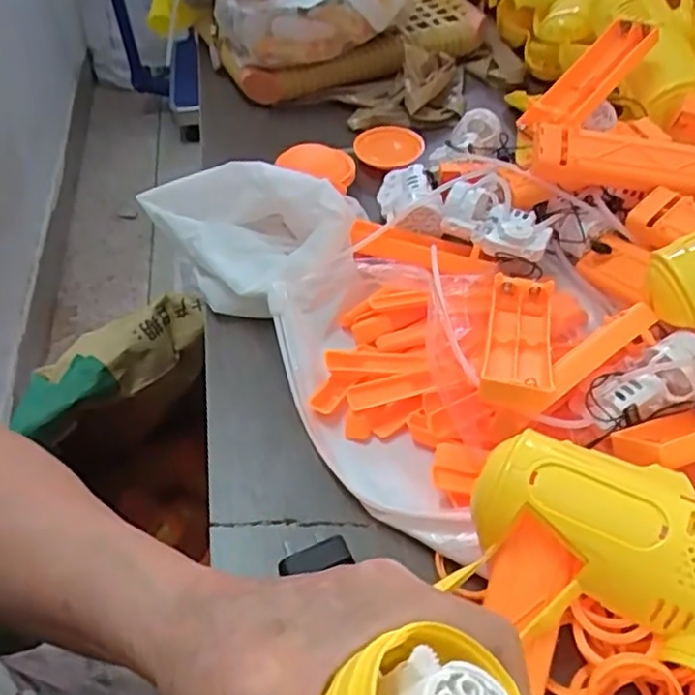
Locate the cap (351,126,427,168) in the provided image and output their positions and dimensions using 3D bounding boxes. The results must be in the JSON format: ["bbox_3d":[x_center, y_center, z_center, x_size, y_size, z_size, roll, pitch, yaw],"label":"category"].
[{"bbox_3d":[0.033,-0.162,0.545,0.052,0.008,0.056,24,53,21],"label":"cap"}]

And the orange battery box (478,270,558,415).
[{"bbox_3d":[0.091,-0.002,0.360,0.034,0.023,0.111,9,34,10],"label":"orange battery box"}]

